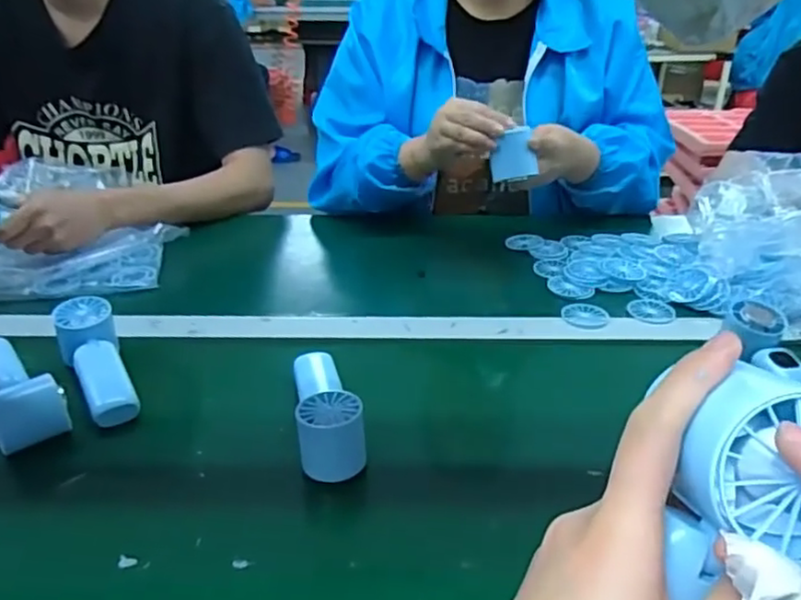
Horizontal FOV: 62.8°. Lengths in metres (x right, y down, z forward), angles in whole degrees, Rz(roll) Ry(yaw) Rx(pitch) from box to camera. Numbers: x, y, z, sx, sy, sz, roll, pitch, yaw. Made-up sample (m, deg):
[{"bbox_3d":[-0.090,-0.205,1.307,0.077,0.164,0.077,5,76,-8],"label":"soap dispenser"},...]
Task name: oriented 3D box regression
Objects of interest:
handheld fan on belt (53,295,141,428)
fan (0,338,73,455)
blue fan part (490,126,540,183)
[{"bbox_3d":[-0.293,0.055,0.627,0.052,0.045,0.159,-14,35,-25],"label":"handheld fan on belt"},{"bbox_3d":[-0.343,0.069,0.584,0.056,0.043,0.144,-20,38,-32],"label":"fan"},{"bbox_3d":[0.130,-0.168,0.761,0.052,0.059,0.014,-10,16,9],"label":"blue fan part"}]

